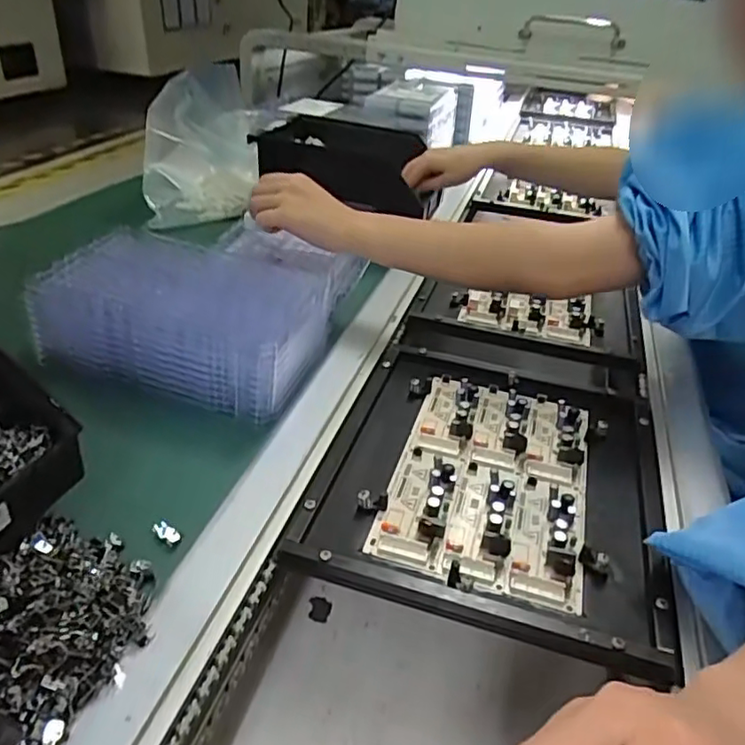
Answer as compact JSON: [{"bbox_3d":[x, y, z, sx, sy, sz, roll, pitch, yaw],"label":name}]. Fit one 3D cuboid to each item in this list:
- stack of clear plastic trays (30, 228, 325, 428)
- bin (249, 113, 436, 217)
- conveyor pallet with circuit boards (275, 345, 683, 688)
[{"bbox_3d":[-0.152,-0.046,0.525,0.202,0.088,0.143,12,35,12],"label":"stack of clear plastic trays"},{"bbox_3d":[-0.026,-0.264,0.789,0.217,0.075,0.148,13,36,12],"label":"bin"},{"bbox_3d":[0.088,0.072,0.445,0.229,0.019,0.245,13,36,12],"label":"conveyor pallet with circuit boards"}]

